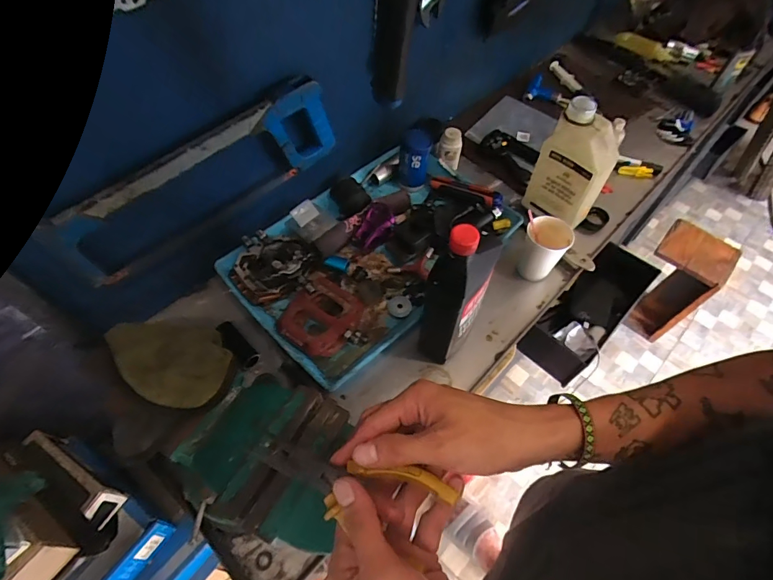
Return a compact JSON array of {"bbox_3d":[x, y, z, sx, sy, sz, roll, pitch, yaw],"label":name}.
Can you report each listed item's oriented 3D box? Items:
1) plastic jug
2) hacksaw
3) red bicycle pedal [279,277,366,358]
[{"bbox_3d":[0.308,-0.196,0.685,0.068,0.193,0.105,-28,62,-19],"label":"plastic jug"},{"bbox_3d":[-0.225,-0.137,0.567,0.389,0.163,0.044,-37,65,-23],"label":"hacksaw"},{"bbox_3d":[-0.099,0.041,0.648,0.103,0.033,0.119,34,62,19],"label":"red bicycle pedal"}]

